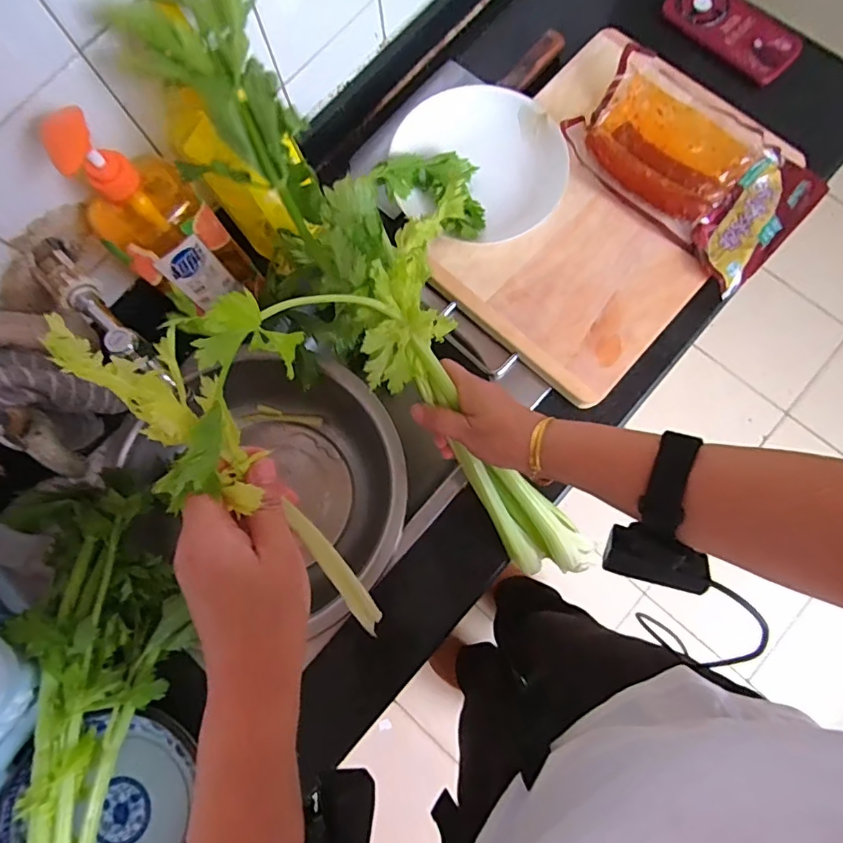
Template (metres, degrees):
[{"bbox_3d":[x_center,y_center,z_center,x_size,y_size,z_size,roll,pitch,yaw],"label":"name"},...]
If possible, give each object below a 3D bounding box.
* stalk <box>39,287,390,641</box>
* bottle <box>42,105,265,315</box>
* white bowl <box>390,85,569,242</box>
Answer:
[{"bbox_3d":[-0.083,0.048,0.324,0.104,0.069,0.277,-31,118,-6],"label":"stalk"},{"bbox_3d":[-0.240,-0.185,0.487,0.100,0.236,0.088,-38,79,-7],"label":"bottle"},{"bbox_3d":[0.065,-0.303,0.602,0.184,0.038,0.181,0,77,1],"label":"white bowl"}]

